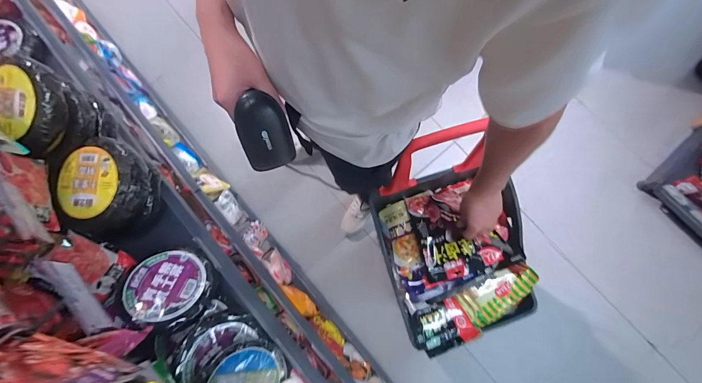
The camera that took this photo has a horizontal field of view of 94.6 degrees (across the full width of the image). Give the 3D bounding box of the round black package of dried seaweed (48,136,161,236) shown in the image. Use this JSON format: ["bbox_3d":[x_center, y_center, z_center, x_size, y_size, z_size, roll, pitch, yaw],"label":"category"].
[{"bbox_3d":[-0.563,-0.010,0.749,0.183,0.114,0.209,-3,79,0],"label":"round black package of dried seaweed"}]

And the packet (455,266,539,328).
[{"bbox_3d":[0.408,0.281,0.897,0.206,0.058,0.101,-33,81,-6],"label":"packet"}]

